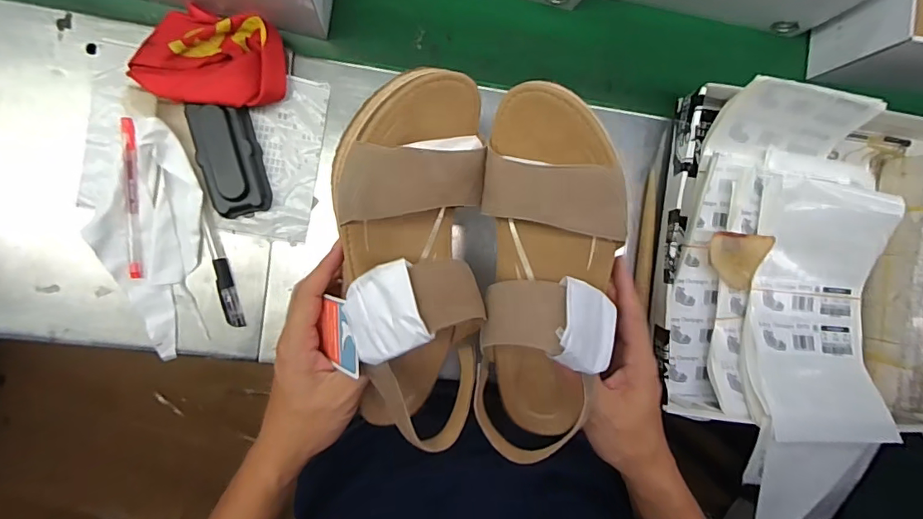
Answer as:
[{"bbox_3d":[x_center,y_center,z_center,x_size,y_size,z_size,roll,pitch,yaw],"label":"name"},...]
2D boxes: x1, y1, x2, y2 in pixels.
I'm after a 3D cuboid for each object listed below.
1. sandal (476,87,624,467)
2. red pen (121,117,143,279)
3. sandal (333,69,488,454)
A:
[{"bbox_3d":[0.056,0.010,0.310,0.093,0.091,0.232,1,98,-7],"label":"sandal"},{"bbox_3d":[-0.294,-0.054,0.428,0.013,0.010,0.139,-1,93,-7],"label":"red pen"},{"bbox_3d":[-0.030,0.002,0.309,0.084,0.087,0.230,3,95,-7],"label":"sandal"}]

